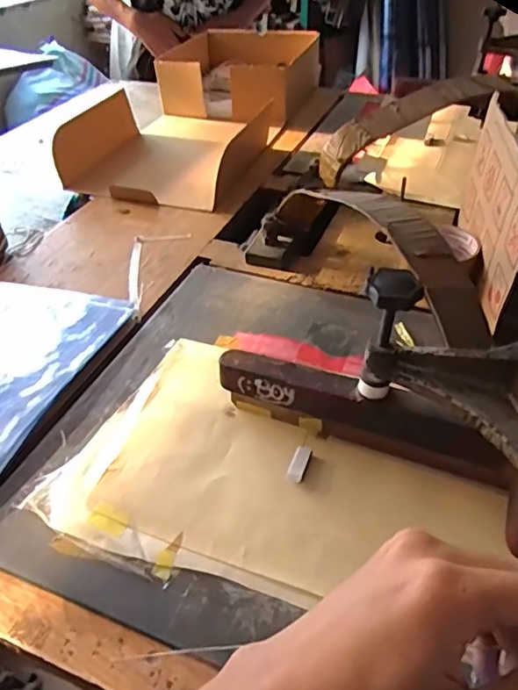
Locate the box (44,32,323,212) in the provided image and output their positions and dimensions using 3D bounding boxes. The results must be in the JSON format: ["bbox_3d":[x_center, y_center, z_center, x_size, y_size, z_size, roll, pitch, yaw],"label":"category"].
[{"bbox_3d":[-0.099,-0.444,0.999,0.294,0.123,0.630,12,44,15],"label":"box"}]

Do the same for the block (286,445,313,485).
[{"bbox_3d":[0.032,0.093,0.427,0.012,0.006,0.034,14,41,17],"label":"block"}]

